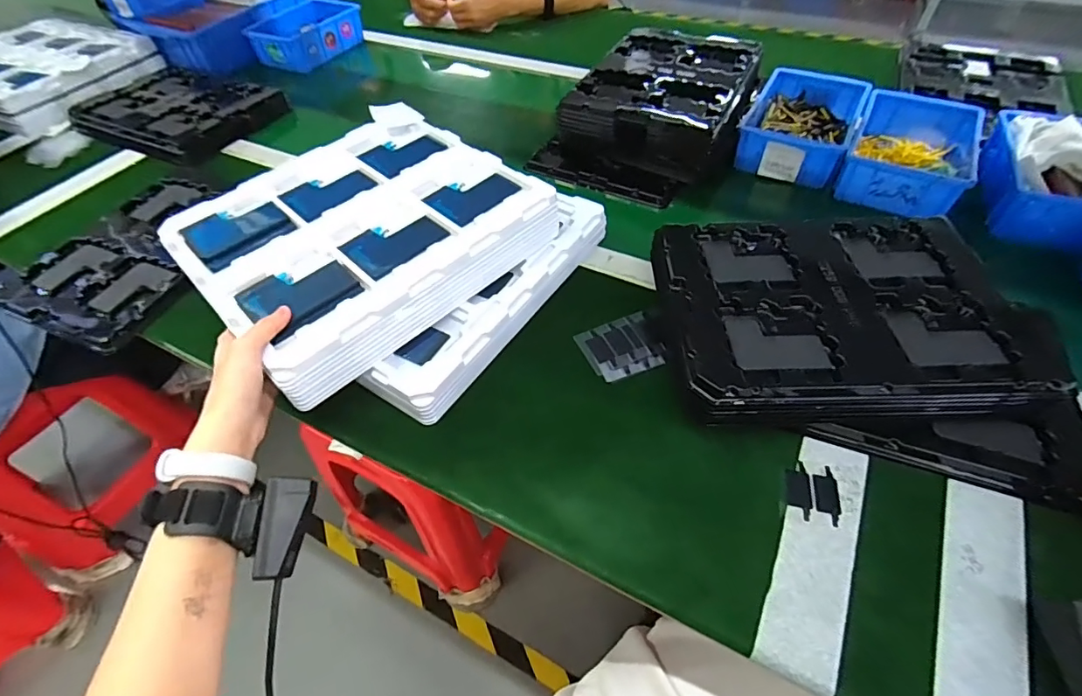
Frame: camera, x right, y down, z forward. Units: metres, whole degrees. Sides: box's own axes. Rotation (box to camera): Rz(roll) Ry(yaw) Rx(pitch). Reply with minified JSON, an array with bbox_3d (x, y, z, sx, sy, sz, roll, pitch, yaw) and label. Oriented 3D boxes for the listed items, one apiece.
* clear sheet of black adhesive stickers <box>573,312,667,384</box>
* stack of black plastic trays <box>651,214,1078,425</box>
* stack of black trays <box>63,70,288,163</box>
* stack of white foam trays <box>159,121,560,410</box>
[{"bbox_3d":[0.083,-0.001,0.506,0.078,0.005,0.069,-17,53,-10],"label":"clear sheet of black adhesive stickers"},{"bbox_3d":[0.297,-0.032,0.482,0.355,0.075,0.221,-2,52,1],"label":"stack of black plastic trays"},{"bbox_3d":[-0.626,-0.414,0.860,0.323,0.036,0.229,20,55,17],"label":"stack of black trays"},{"bbox_3d":[-0.192,-0.127,0.540,0.325,0.056,0.299,-39,59,-24],"label":"stack of white foam trays"}]

